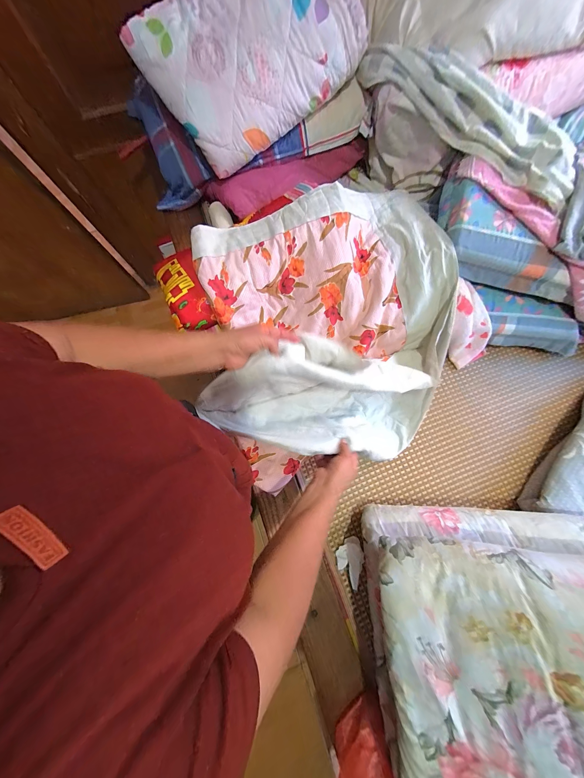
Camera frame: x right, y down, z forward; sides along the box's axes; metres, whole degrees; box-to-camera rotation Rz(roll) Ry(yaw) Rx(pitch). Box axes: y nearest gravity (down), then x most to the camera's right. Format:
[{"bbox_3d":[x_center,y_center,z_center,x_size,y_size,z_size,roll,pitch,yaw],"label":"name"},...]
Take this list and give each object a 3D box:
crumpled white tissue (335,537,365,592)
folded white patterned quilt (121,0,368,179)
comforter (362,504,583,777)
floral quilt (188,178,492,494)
[{"bbox_3d":[0.134,0.382,0.564,0.062,0.033,0.081,36,81,6],"label":"crumpled white tissue"},{"bbox_3d":[-0.097,-0.765,0.574,0.430,0.184,0.335,-44,82,-8],"label":"folded white patterned quilt"},{"bbox_3d":[0.391,0.460,0.403,0.502,0.228,0.417,-1,89,14],"label":"comforter"},{"bbox_3d":[0.111,-0.141,0.566,0.634,0.217,0.576,-20,80,-4],"label":"floral quilt"}]

